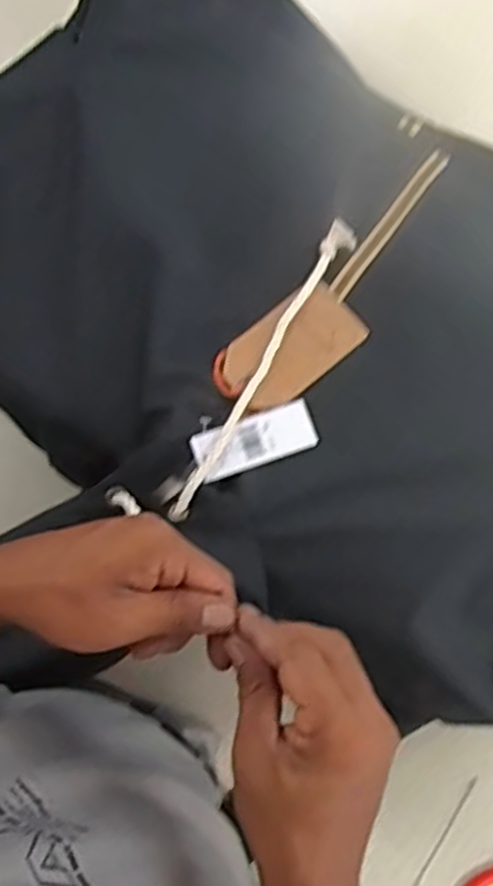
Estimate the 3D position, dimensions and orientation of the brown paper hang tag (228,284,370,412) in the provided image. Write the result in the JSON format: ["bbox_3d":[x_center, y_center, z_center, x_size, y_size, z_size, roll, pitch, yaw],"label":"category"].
[{"bbox_3d":[0.033,-0.068,0.537,0.100,0.004,0.058,-40,84,-10],"label":"brown paper hang tag"}]

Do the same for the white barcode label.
[{"bbox_3d":[0.006,-0.002,0.523,0.083,0.006,0.034,-19,77,-6],"label":"white barcode label"}]

